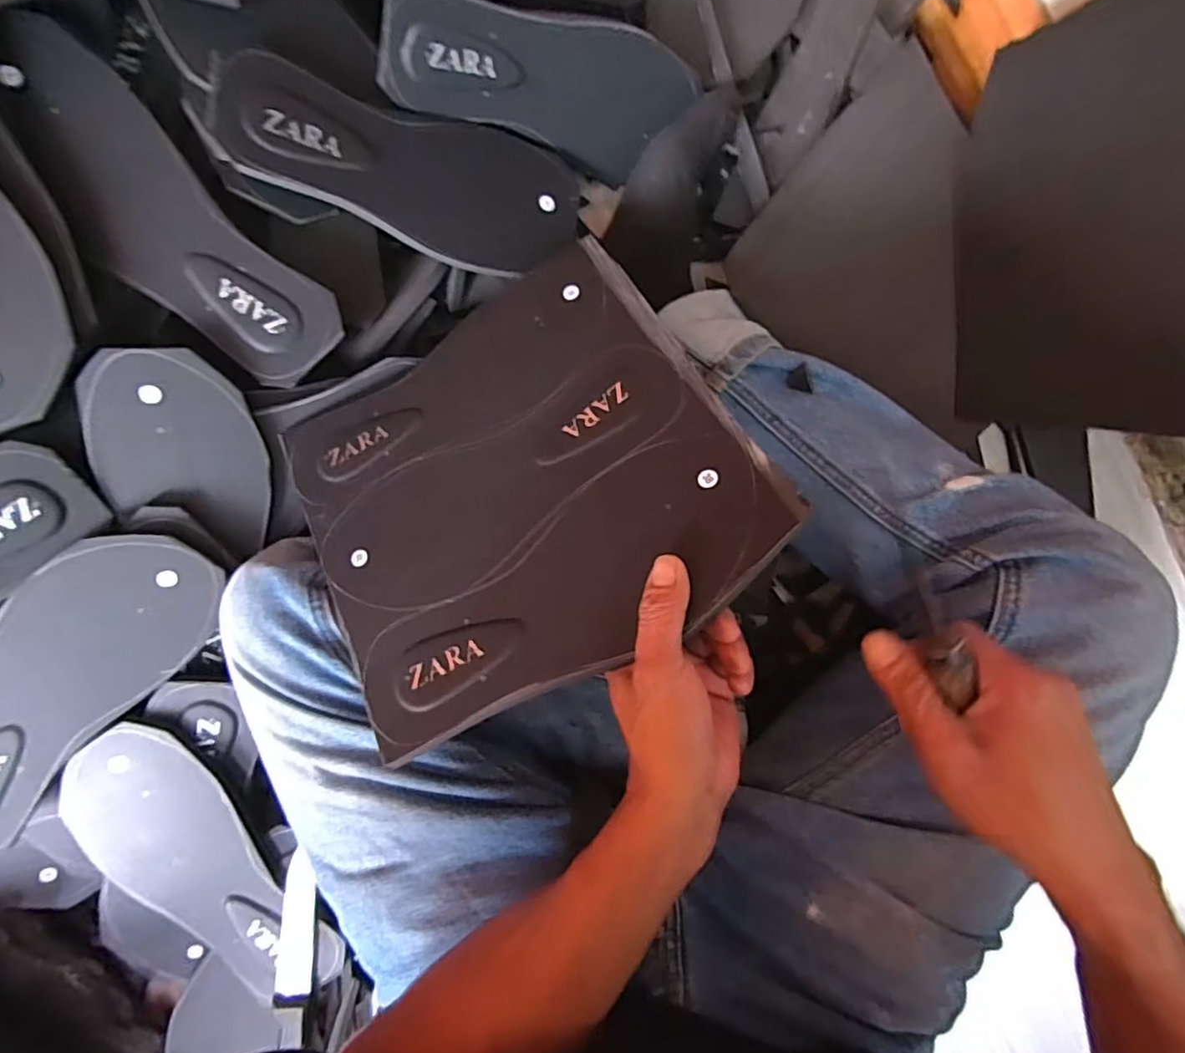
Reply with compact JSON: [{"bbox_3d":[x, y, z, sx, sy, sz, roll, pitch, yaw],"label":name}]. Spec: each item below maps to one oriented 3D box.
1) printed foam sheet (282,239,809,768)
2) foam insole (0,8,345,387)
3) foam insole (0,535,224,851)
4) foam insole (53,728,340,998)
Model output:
[{"bbox_3d":[-0.052,-0.031,0.366,0.257,0.012,0.257,-32,62,5],"label":"printed foam sheet"},{"bbox_3d":[-0.281,-0.199,0.392,0.086,0.015,0.241,-42,106,-2],"label":"foam insole"},{"bbox_3d":[-0.364,0.109,0.398,0.098,0.011,0.252,44,85,-22],"label":"foam insole"},{"bbox_3d":[-0.291,0.256,0.443,0.098,0.014,0.244,-30,102,-1],"label":"foam insole"}]

